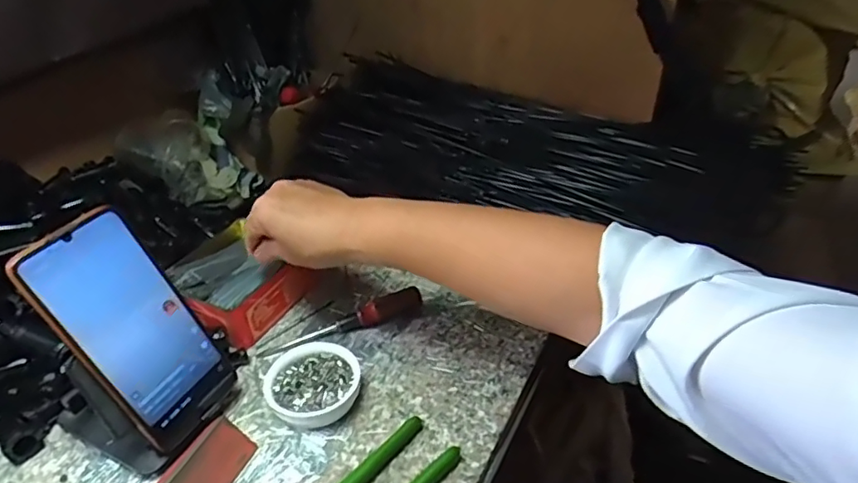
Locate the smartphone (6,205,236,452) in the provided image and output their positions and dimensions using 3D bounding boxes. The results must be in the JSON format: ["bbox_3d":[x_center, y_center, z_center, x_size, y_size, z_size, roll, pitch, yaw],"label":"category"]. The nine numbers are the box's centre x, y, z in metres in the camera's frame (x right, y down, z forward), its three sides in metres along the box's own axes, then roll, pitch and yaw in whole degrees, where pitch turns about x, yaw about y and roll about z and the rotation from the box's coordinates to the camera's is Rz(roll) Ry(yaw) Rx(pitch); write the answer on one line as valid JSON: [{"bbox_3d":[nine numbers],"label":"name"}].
[{"bbox_3d":[-0.202,0.062,0.388,0.009,0.165,0.076,-10,28,36],"label":"smartphone"}]

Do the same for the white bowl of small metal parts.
[{"bbox_3d":[-0.093,0.115,0.441,0.068,0.026,0.070,-2,36,1],"label":"white bowl of small metal parts"}]

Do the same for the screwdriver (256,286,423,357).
[{"bbox_3d":[-0.078,0.070,0.503,0.146,0.025,0.021,-13,37,-13],"label":"screwdriver"}]

